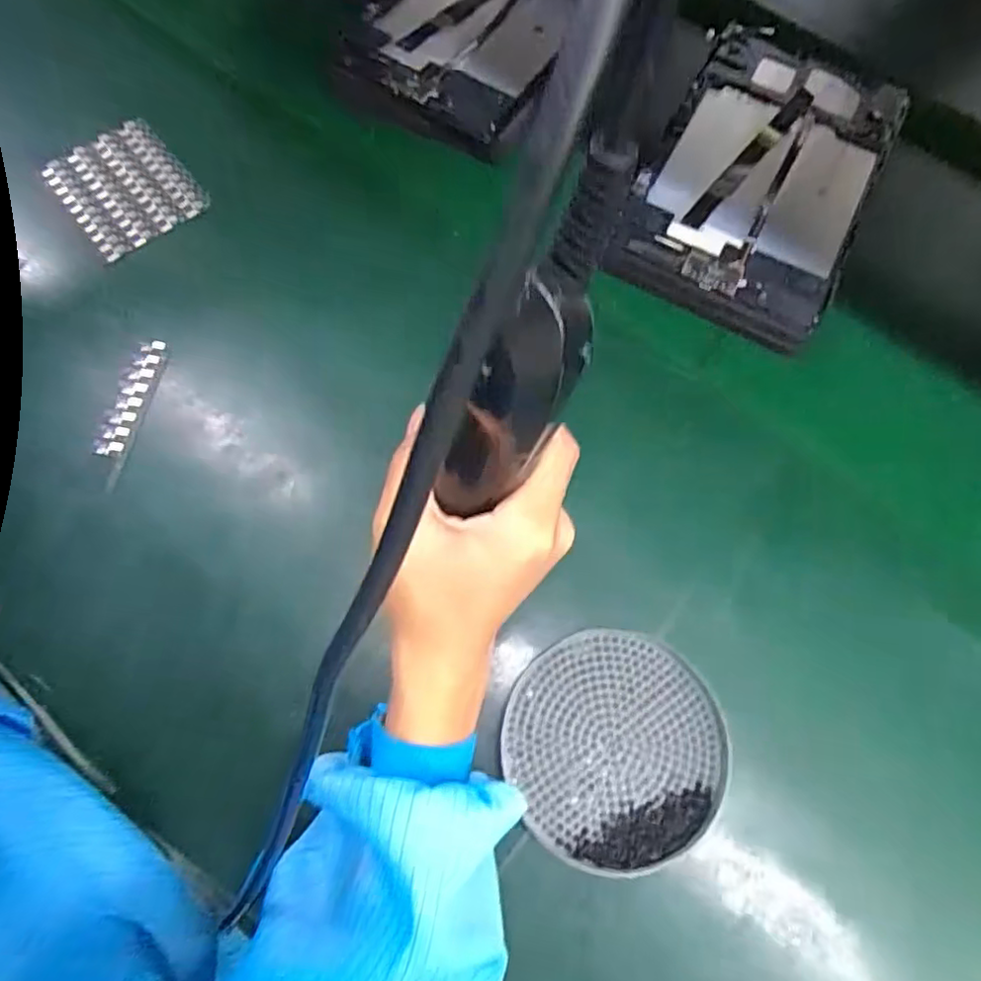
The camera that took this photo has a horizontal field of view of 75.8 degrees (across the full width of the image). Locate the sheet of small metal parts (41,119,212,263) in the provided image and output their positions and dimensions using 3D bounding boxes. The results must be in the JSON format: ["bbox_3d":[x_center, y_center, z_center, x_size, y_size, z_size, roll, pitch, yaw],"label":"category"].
[{"bbox_3d":[-0.249,-0.207,0.431,0.079,0.014,0.087,-38,76,-14],"label":"sheet of small metal parts"}]

